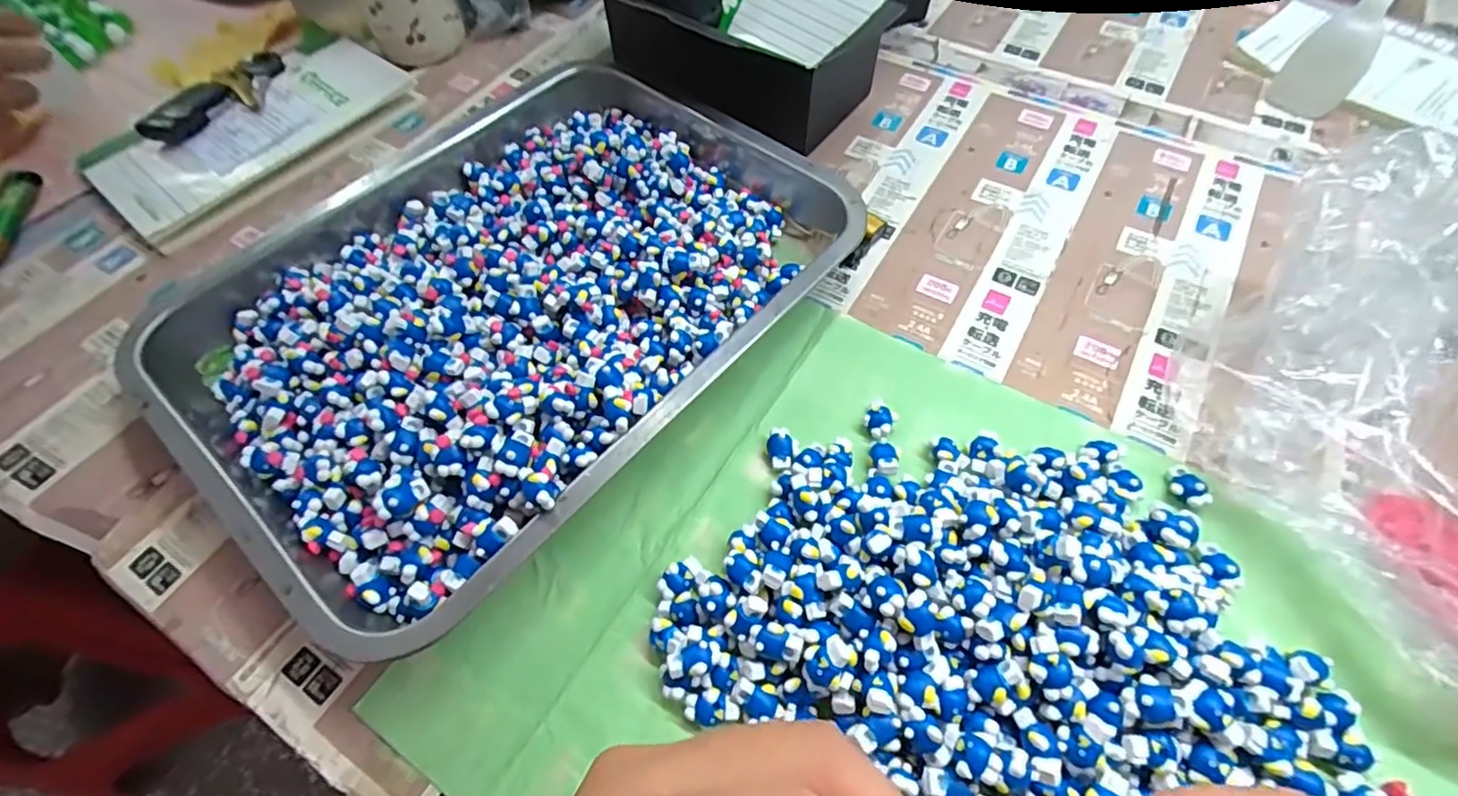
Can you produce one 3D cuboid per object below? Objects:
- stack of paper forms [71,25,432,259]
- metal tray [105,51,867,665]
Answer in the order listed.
[{"bbox_3d":[-0.315,-0.180,0.418,0.104,0.020,0.189,31,64,20],"label":"stack of paper forms"},{"bbox_3d":[-0.124,-0.069,0.364,0.282,0.051,0.349,36,66,23],"label":"metal tray"}]

